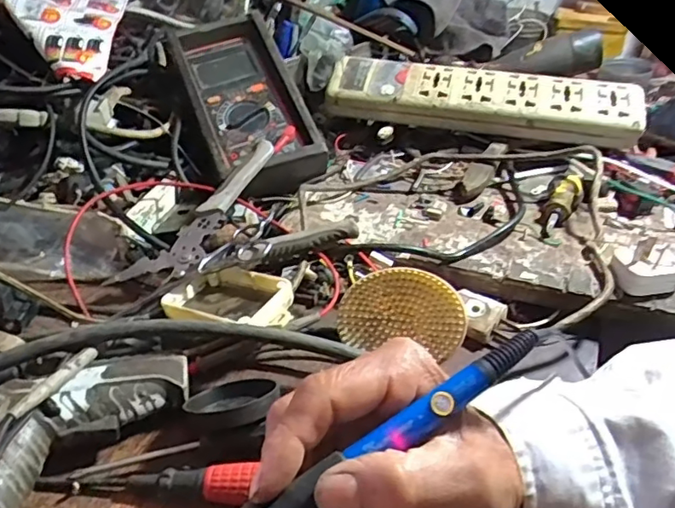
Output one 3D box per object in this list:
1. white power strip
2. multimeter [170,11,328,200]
[{"bbox_3d":[0.167,-0.185,0.685,0.346,0.058,0.084,7,37,8],"label":"white power strip"},{"bbox_3d":[-0.107,-0.171,0.611,0.118,0.064,0.245,-16,67,-22],"label":"multimeter"}]

